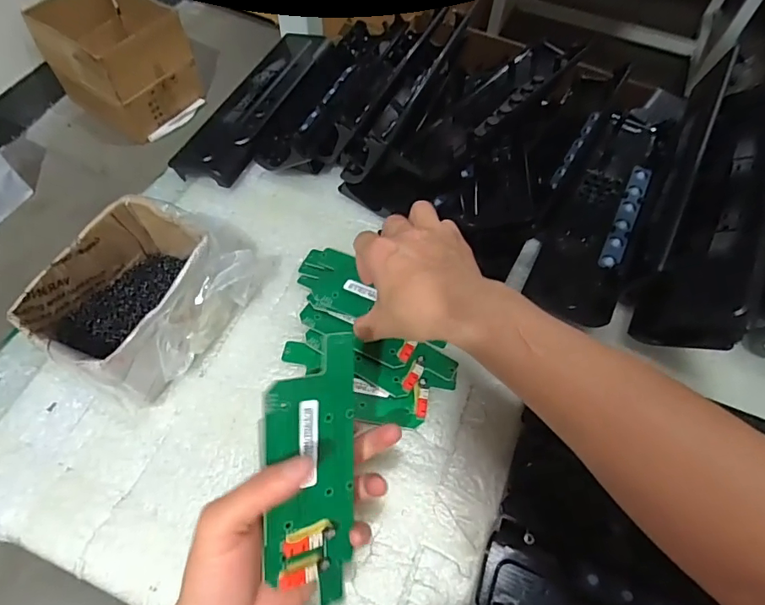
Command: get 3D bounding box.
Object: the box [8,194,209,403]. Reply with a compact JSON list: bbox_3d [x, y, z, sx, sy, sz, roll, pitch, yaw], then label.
[{"bbox_3d":[-0.179,-0.001,0.358,0.102,0.068,0.133,25,62,12],"label":"box"}]

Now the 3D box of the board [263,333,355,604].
[{"bbox_3d":[-0.039,0.098,0.266,0.053,0.007,0.155,-2,97,-34],"label":"board"}]

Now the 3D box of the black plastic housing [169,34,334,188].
[{"bbox_3d":[-0.132,-0.223,0.521,0.068,0.023,0.252,18,61,8],"label":"black plastic housing"}]

